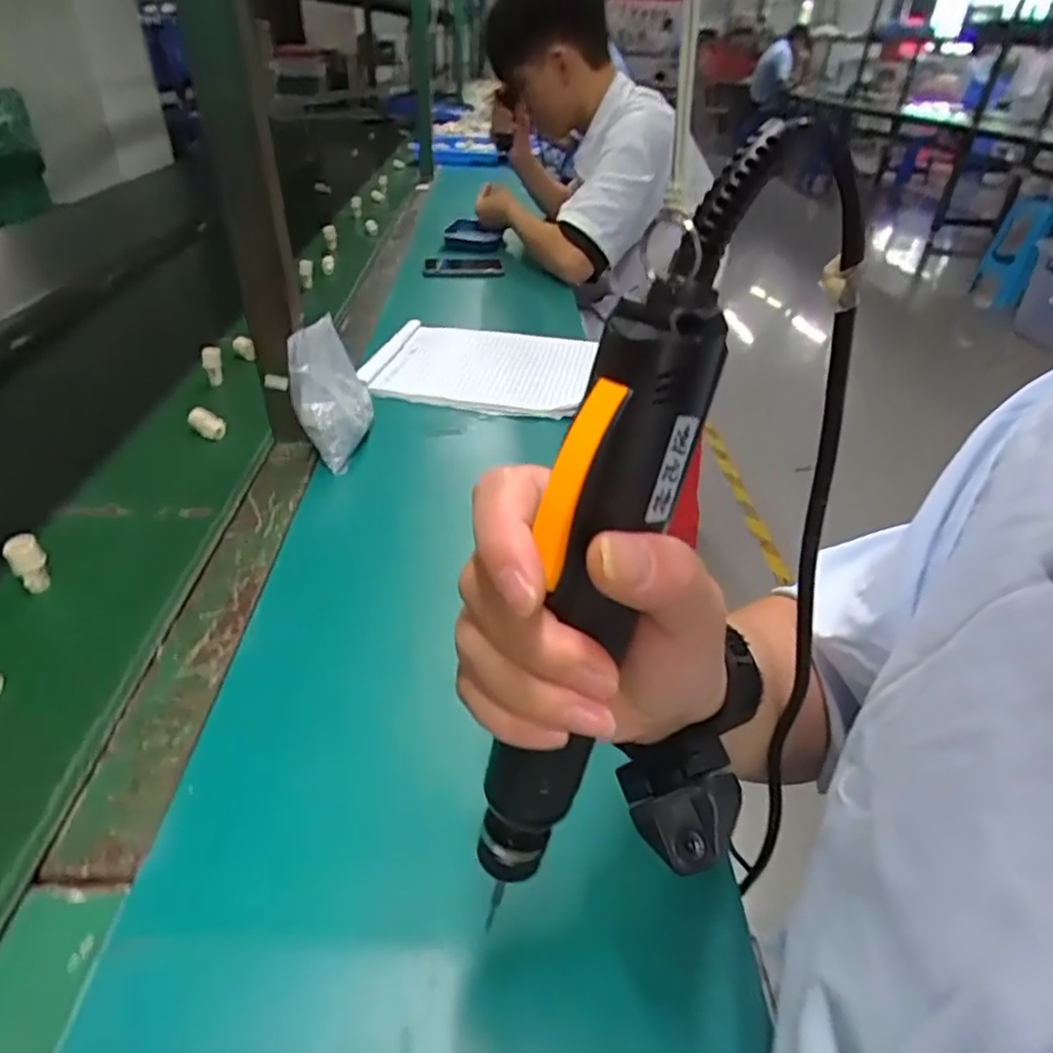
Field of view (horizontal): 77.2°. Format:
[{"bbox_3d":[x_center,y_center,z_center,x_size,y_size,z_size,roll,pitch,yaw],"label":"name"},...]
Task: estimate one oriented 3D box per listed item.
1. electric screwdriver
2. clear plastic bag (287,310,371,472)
[{"bbox_3d":[0.022,0.015,0.195,0.030,0.250,0.042,28,26,30],"label":"electric screwdriver"},{"bbox_3d":[-0.198,-0.137,0.669,0.037,0.131,0.109,-15,27,20],"label":"clear plastic bag"}]

